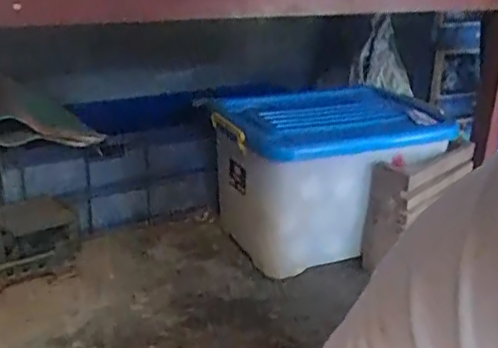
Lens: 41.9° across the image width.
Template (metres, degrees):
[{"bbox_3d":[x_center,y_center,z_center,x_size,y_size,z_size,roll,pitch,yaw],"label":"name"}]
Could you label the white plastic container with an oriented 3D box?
[{"bbox_3d":[0.198,-0.005,1.695,0.580,0.335,0.367,-2,22,-11],"label":"white plastic container"}]

